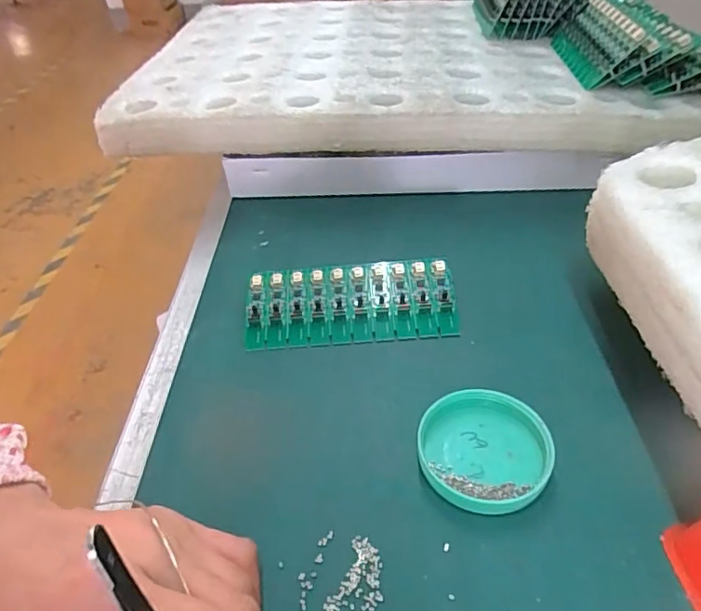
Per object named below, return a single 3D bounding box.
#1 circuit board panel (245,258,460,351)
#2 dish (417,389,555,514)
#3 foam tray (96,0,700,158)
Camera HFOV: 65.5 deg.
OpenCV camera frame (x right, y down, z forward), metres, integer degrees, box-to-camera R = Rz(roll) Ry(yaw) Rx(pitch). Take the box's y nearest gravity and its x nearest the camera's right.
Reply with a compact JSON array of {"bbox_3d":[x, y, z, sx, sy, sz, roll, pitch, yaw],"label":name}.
[{"bbox_3d":[0.000,-0.001,0.364,0.138,0.004,0.058,-4,62,1],"label":"circuit board panel"},{"bbox_3d":[0.068,0.073,0.279,0.064,0.014,0.063,-1,42,1],"label":"dish"},{"bbox_3d":[0.069,-0.242,0.550,0.557,0.038,0.361,3,42,7],"label":"foam tray"}]

